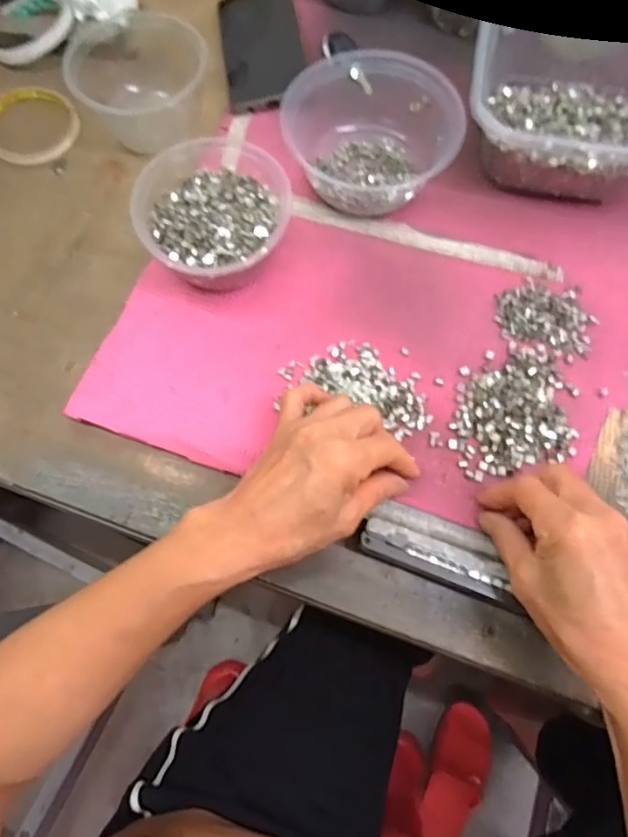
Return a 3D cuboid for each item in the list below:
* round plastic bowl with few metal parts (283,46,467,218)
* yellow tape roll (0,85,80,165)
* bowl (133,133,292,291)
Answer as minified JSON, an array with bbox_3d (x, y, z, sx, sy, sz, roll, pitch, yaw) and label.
[{"bbox_3d":[0.042,-0.243,0.451,0.134,0.060,0.162,-7,72,-1],"label":"round plastic bowl with few metal parts"},{"bbox_3d":[-0.260,-0.271,0.505,0.081,0.007,0.089,0,72,1],"label":"yellow tape roll"},{"bbox_3d":[-0.074,-0.152,0.417,0.108,0.064,0.107,0,72,1],"label":"bowl"}]

